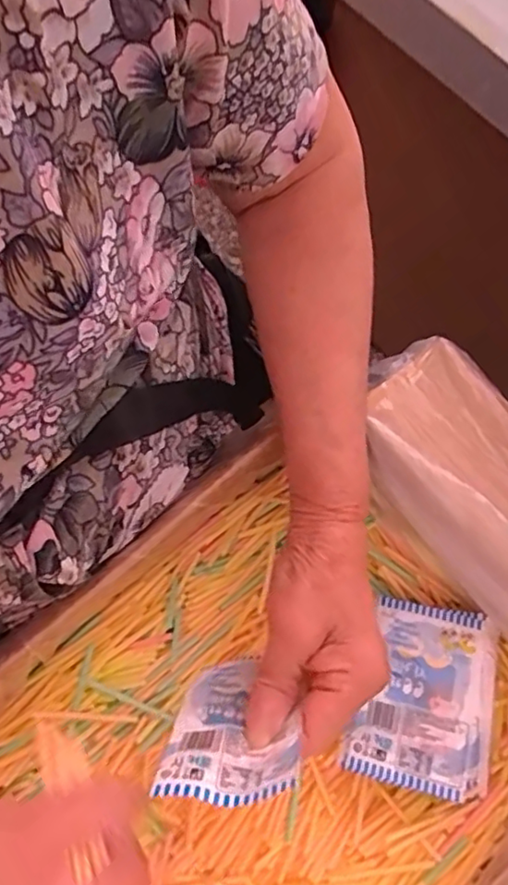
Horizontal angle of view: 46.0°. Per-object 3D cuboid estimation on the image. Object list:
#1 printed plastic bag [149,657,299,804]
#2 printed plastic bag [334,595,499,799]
[{"bbox_3d":[-0.011,0.138,0.296,0.060,0.091,0.008,-5,103,3],"label":"printed plastic bag"},{"bbox_3d":[0.106,0.154,0.368,0.082,0.018,0.105,11,73,2],"label":"printed plastic bag"}]

